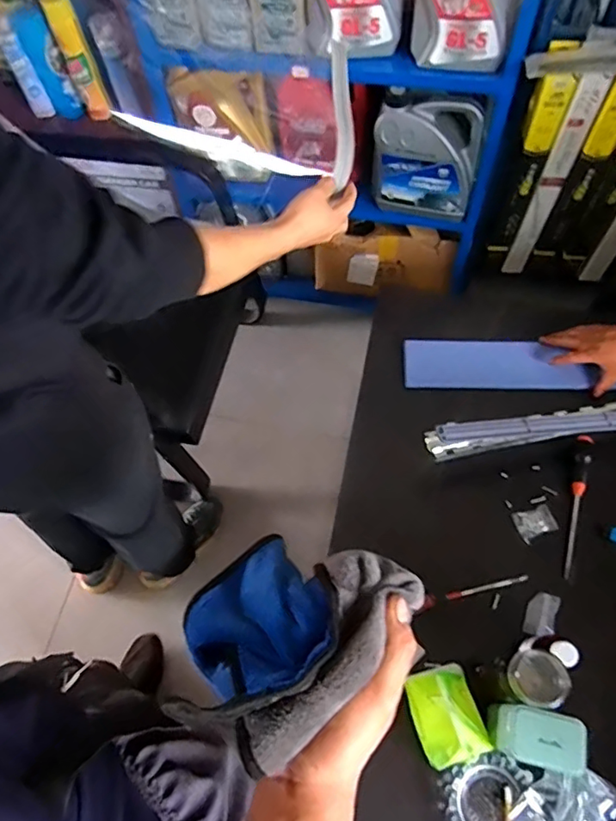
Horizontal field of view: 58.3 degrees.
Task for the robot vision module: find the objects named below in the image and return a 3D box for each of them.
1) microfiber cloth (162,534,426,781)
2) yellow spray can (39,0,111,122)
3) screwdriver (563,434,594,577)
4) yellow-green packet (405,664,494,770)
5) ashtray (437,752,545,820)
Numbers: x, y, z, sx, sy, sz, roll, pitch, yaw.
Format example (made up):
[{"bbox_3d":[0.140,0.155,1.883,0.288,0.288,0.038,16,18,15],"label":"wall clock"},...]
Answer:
[{"bbox_3d":[-0.014,0.134,0.362,0.117,0.079,0.150,39,71,21],"label":"microfiber cloth"},{"bbox_3d":[-0.549,-0.835,1.320,0.056,0.286,0.055,-2,62,3],"label":"yellow spray can"},{"bbox_3d":[0.461,0.154,0.948,0.030,0.025,0.263,17,64,12],"label":"screwdriver"},{"bbox_3d":[0.198,0.434,0.792,0.096,0.078,0.119,-15,62,-4],"label":"yellow-green packet"},{"bbox_3d":[0.252,0.546,0.767,0.126,0.048,0.123,-42,67,-17],"label":"ashtray"}]

